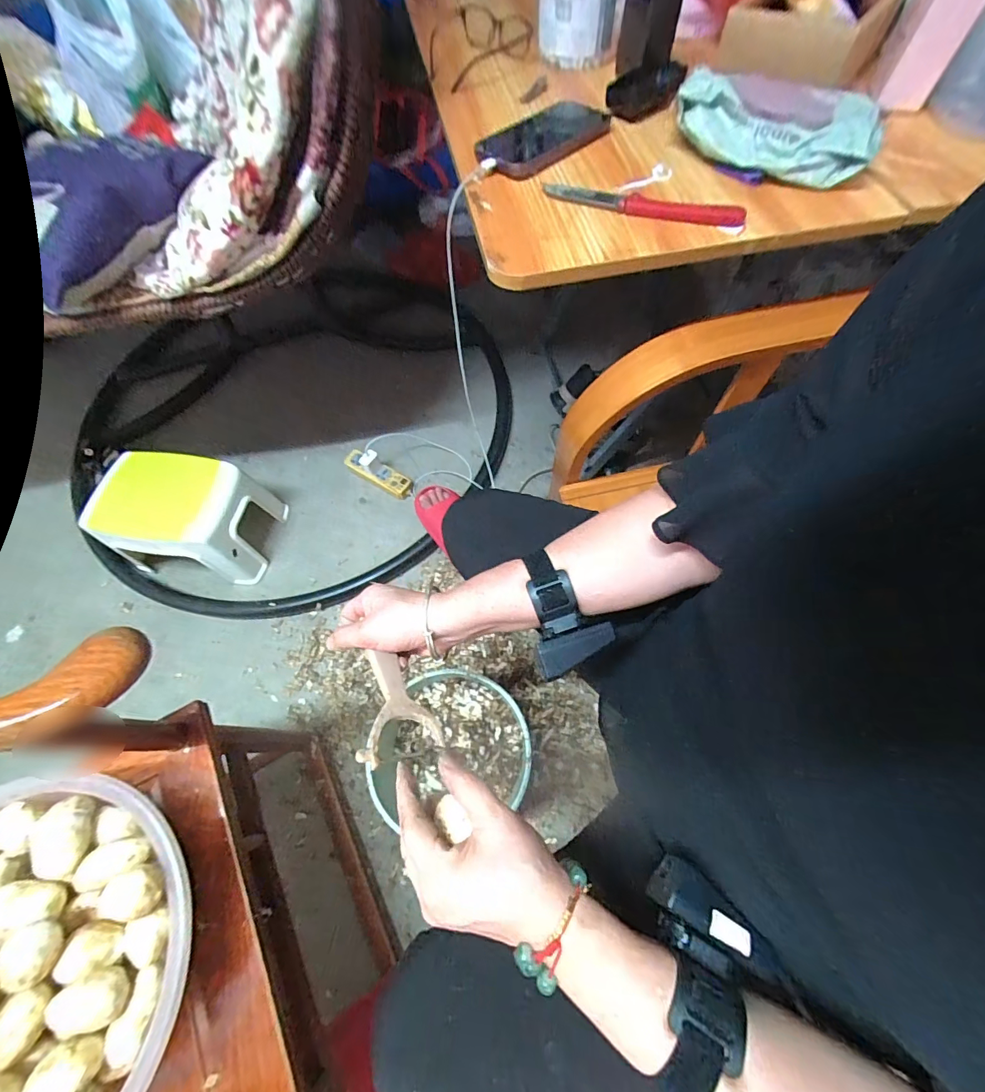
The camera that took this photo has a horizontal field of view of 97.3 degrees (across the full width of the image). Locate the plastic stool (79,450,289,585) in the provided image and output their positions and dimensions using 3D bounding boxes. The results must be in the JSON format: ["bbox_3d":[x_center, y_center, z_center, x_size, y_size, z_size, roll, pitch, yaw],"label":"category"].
[{"bbox_3d":[-0.676,-0.073,0.972,0.310,0.243,0.225,6,65,6],"label":"plastic stool"}]

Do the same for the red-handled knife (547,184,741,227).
[{"bbox_3d":[0.150,-0.349,0.442,0.201,0.013,0.021,18,67,12],"label":"red-handled knife"}]

